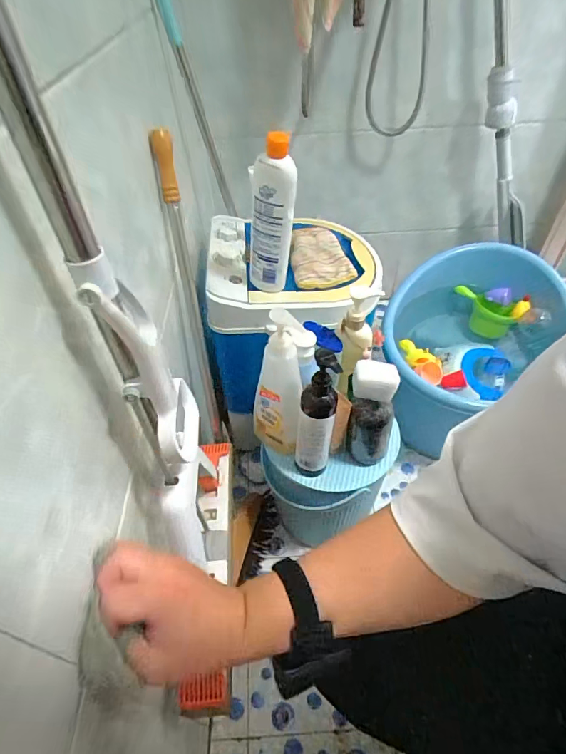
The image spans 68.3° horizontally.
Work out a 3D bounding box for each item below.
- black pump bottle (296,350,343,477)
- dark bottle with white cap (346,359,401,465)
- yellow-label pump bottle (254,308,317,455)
[{"bbox_3d":[0.052,0.065,0.643,0.054,0.232,0.057,8,47,9],"label":"black pump bottle"},{"bbox_3d":[0.142,0.064,0.679,0.073,0.191,0.063,4,47,6],"label":"dark bottle with white cap"},{"bbox_3d":[-0.002,0.018,0.688,0.101,0.238,0.095,0,46,3],"label":"yellow-label pump bottle"}]

